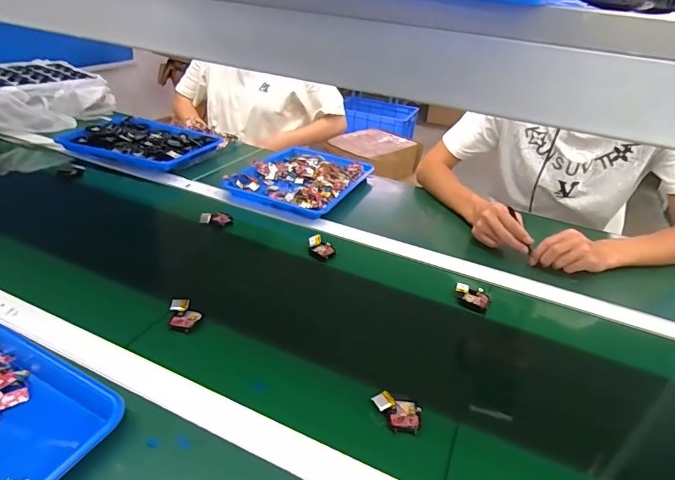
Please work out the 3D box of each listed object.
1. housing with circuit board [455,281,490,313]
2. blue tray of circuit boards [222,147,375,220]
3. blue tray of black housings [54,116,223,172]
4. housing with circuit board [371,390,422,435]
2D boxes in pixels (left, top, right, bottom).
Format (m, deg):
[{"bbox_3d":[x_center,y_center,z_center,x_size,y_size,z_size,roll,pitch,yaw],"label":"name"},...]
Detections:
[{"bbox_3d":[0.214,0.091,0.680,0.055,0.020,0.037,22,35,25],"label":"housing with circuit board"},{"bbox_3d":[-0.076,-0.142,0.985,0.241,0.041,0.297,18,33,20],"label":"blue tray of circuit boards"},{"bbox_3d":[-0.497,-0.246,1.073,0.340,0.049,0.230,13,32,13],"label":"blue tray of black housings"},{"bbox_3d":[0.068,0.197,0.487,0.054,0.017,0.042,6,31,2],"label":"housing with circuit board"}]

